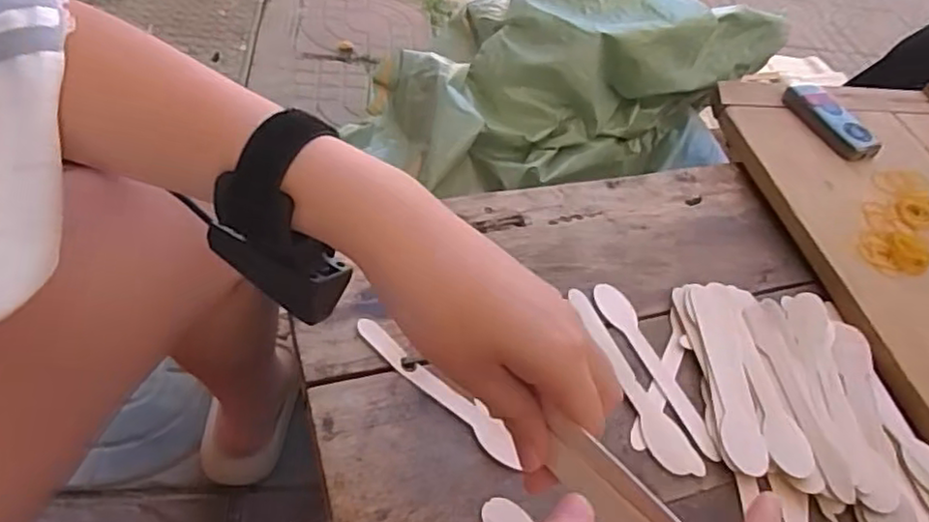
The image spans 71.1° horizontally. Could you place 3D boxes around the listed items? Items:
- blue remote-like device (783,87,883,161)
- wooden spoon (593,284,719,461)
[{"bbox_3d":[0.383,-0.150,0.684,0.039,0.020,0.113,-17,55,-25],"label":"blue remote-like device"},{"bbox_3d":[0.140,0.076,0.483,0.026,0.005,0.154,-12,53,-21],"label":"wooden spoon"}]

